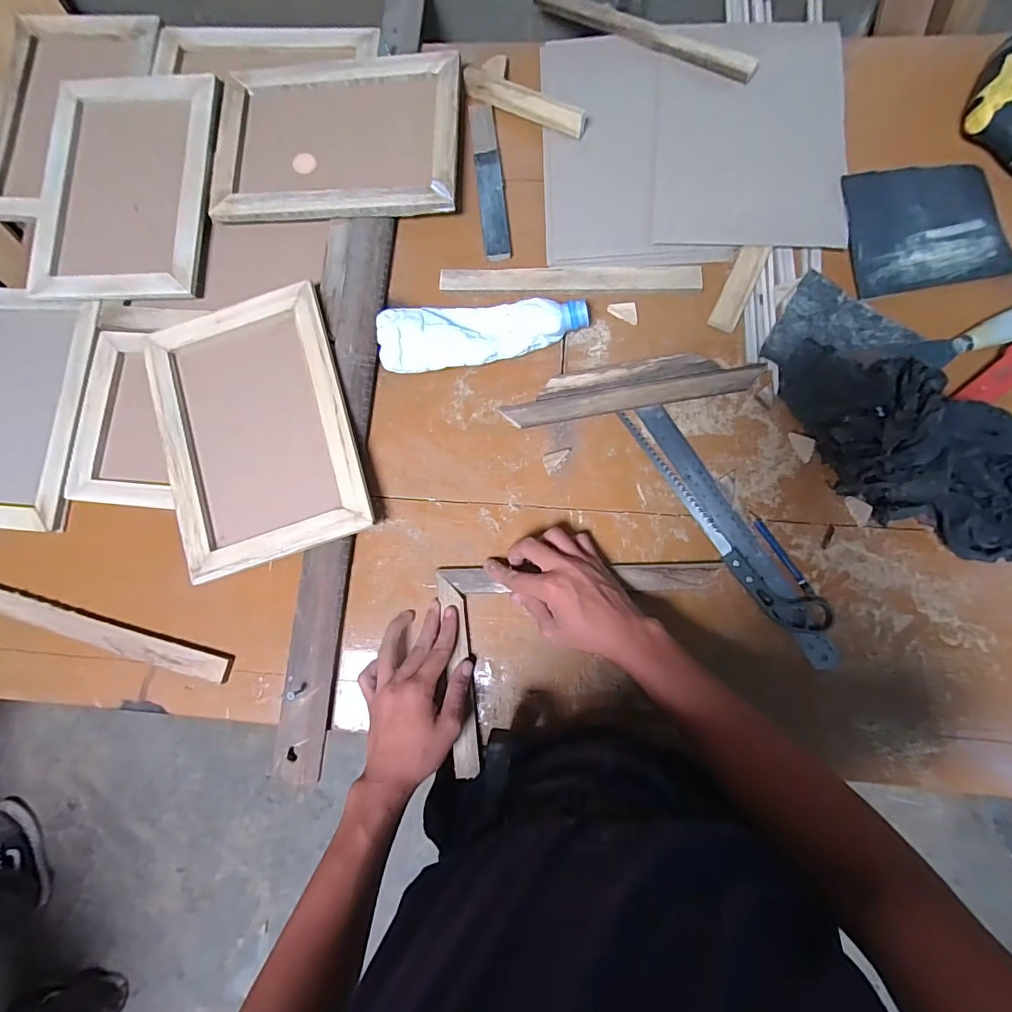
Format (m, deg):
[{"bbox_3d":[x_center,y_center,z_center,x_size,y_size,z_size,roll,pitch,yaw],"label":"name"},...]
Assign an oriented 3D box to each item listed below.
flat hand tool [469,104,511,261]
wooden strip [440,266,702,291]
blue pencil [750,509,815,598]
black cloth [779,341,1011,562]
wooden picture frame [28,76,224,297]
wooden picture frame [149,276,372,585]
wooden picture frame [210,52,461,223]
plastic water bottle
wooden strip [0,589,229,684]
[{"bbox_3d":[-0.019,-0.390,0.582,0.030,0.007,0.204,-7,83,3],"label":"flat hand tool"},{"bbox_3d":[0.072,-0.260,0.558,0.291,0.007,0.028,2,83,4],"label":"wooden strip"},{"bbox_3d":[0.285,0.048,0.505,0.010,0.005,0.098,-32,82,-1],"label":"blue pencil"},{"bbox_3d":[0.412,-0.060,0.479,0.296,0.063,0.156,30,87,8],"label":"black cloth"},{"bbox_3d":[-0.463,-0.396,0.596,0.209,0.014,0.282,2,83,4],"label":"wooden picture frame"},{"bbox_3d":[-0.277,-0.091,0.544,0.208,0.023,0.300,-15,82,2],"label":"wooden picture frame"},{"bbox_3d":[-0.205,-0.452,0.587,0.295,0.021,0.220,0,83,4],"label":"wooden picture frame"},{"bbox_3d":[-0.025,-0.192,0.535,0.229,0.053,0.069,-8,83,4],"label":"plastic water bottle"},{"bbox_3d":[-0.470,0.135,0.539,0.350,0.013,0.026,15,84,5],"label":"wooden strip"}]

